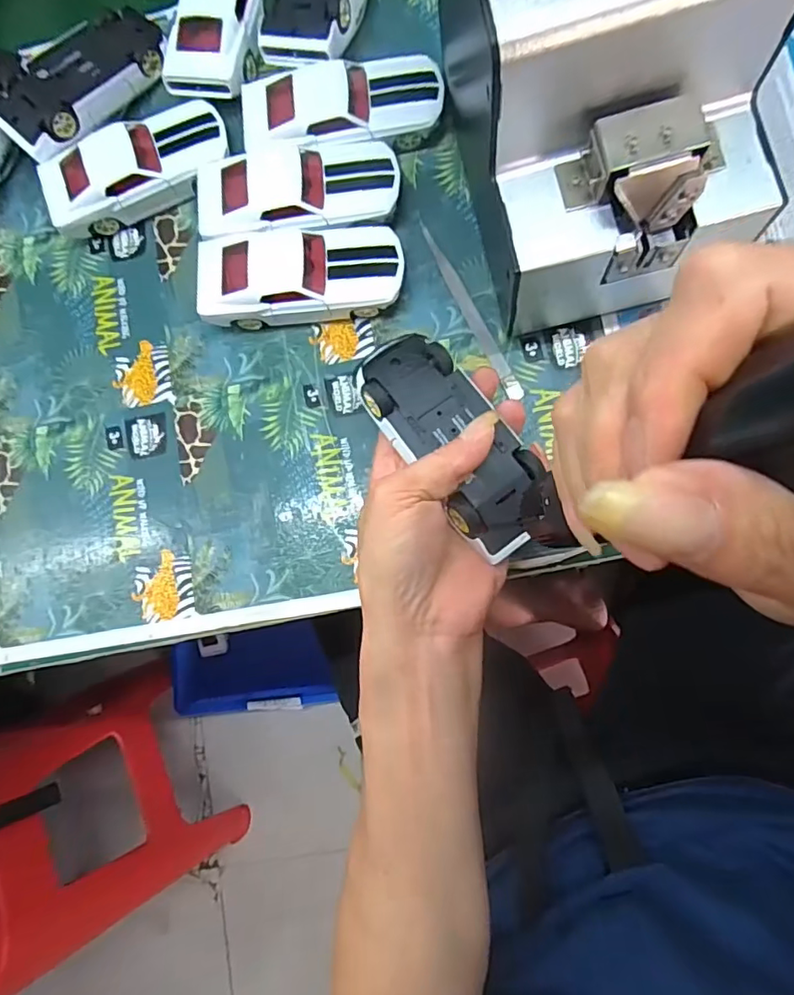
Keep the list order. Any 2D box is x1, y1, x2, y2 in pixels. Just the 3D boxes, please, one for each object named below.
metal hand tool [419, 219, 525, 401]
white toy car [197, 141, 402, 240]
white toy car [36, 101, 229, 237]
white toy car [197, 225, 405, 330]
[{"bbox_3d":[0.045,-0.120,0.345,0.010,0.005,0.128,-27,79,3],"label":"metal hand tool"},{"bbox_3d":[-0.062,-0.193,0.351,0.125,0.030,0.057,-2,81,8],"label":"white toy car"},{"bbox_3d":[-0.174,-0.221,0.366,0.124,0.033,0.053,-20,79,5],"label":"white toy car"},{"bbox_3d":[-0.060,-0.138,0.344,0.126,0.035,0.053,-5,81,7],"label":"white toy car"}]

